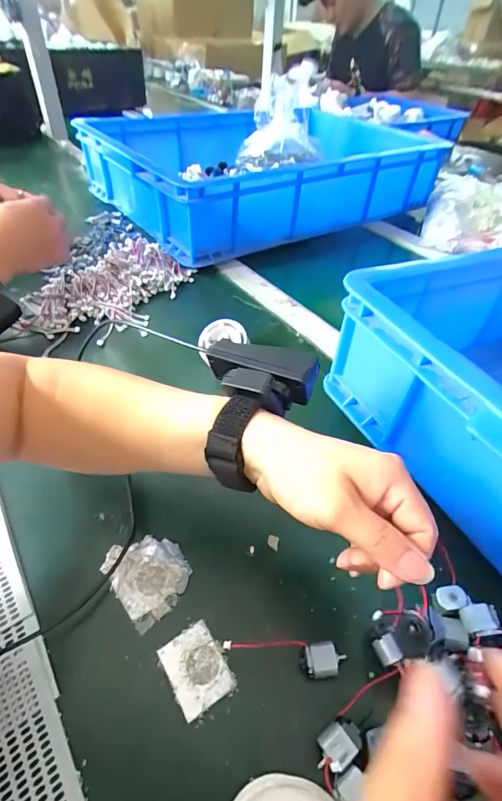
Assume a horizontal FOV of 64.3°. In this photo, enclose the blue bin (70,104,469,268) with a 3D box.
[{"bbox_3d":[0.016,-0.463,0.797,0.589,0.122,0.453,-23,51,-25],"label":"blue bin"}]

